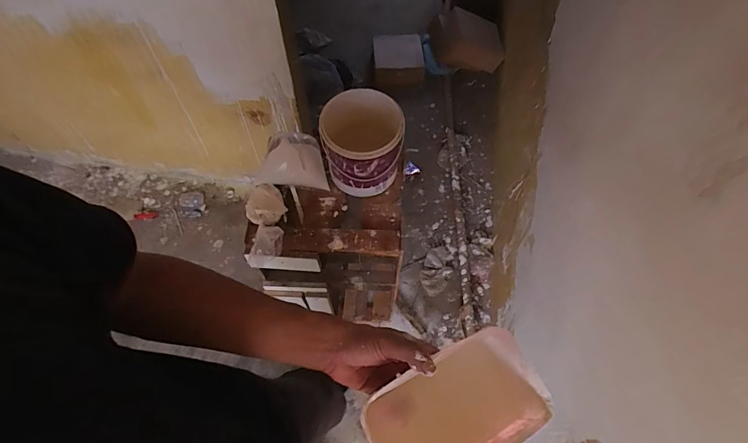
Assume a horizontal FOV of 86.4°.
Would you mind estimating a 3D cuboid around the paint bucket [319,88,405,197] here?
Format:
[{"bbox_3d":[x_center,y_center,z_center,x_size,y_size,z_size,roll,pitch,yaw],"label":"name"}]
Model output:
[{"bbox_3d":[-0.030,-0.171,0.958,0.177,0.225,0.168,0,58,-1],"label":"paint bucket"}]

